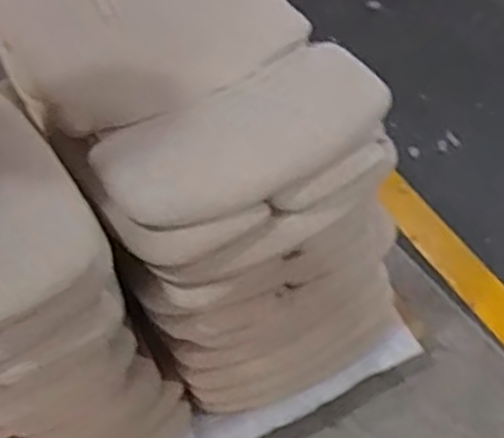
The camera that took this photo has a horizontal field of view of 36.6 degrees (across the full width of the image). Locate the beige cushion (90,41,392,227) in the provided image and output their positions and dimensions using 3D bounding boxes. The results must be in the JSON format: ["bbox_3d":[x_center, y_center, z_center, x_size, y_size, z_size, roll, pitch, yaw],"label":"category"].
[{"bbox_3d":[-0.007,-0.131,1.167,0.446,0.070,0.215,-27,55,-22],"label":"beige cushion"}]

